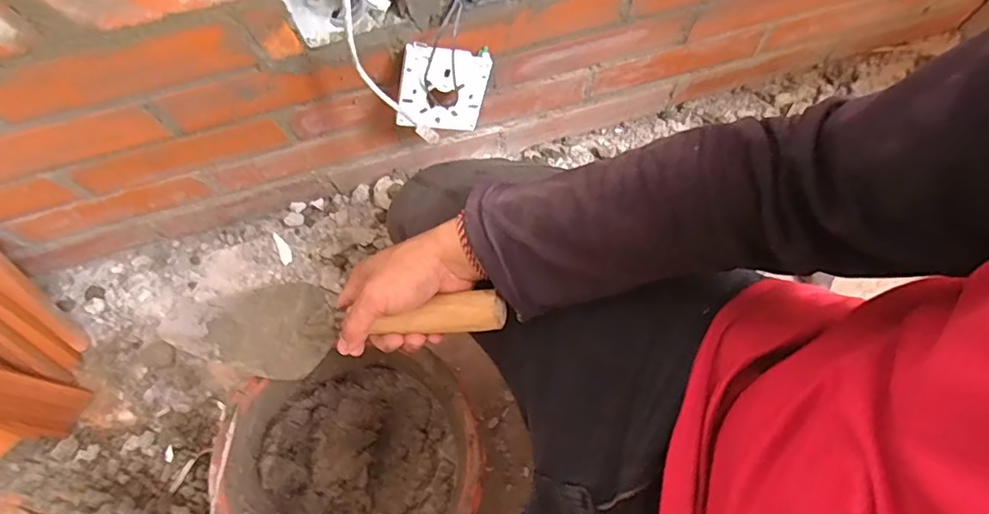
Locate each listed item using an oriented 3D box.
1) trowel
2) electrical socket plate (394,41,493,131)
[{"bbox_3d":[-0.141,0.056,0.472,0.309,0.056,0.081,-6,69,23],"label":"trowel"},{"bbox_3d":[-0.053,-0.174,0.588,0.088,0.090,0.013,0,47,-20],"label":"electrical socket plate"}]

